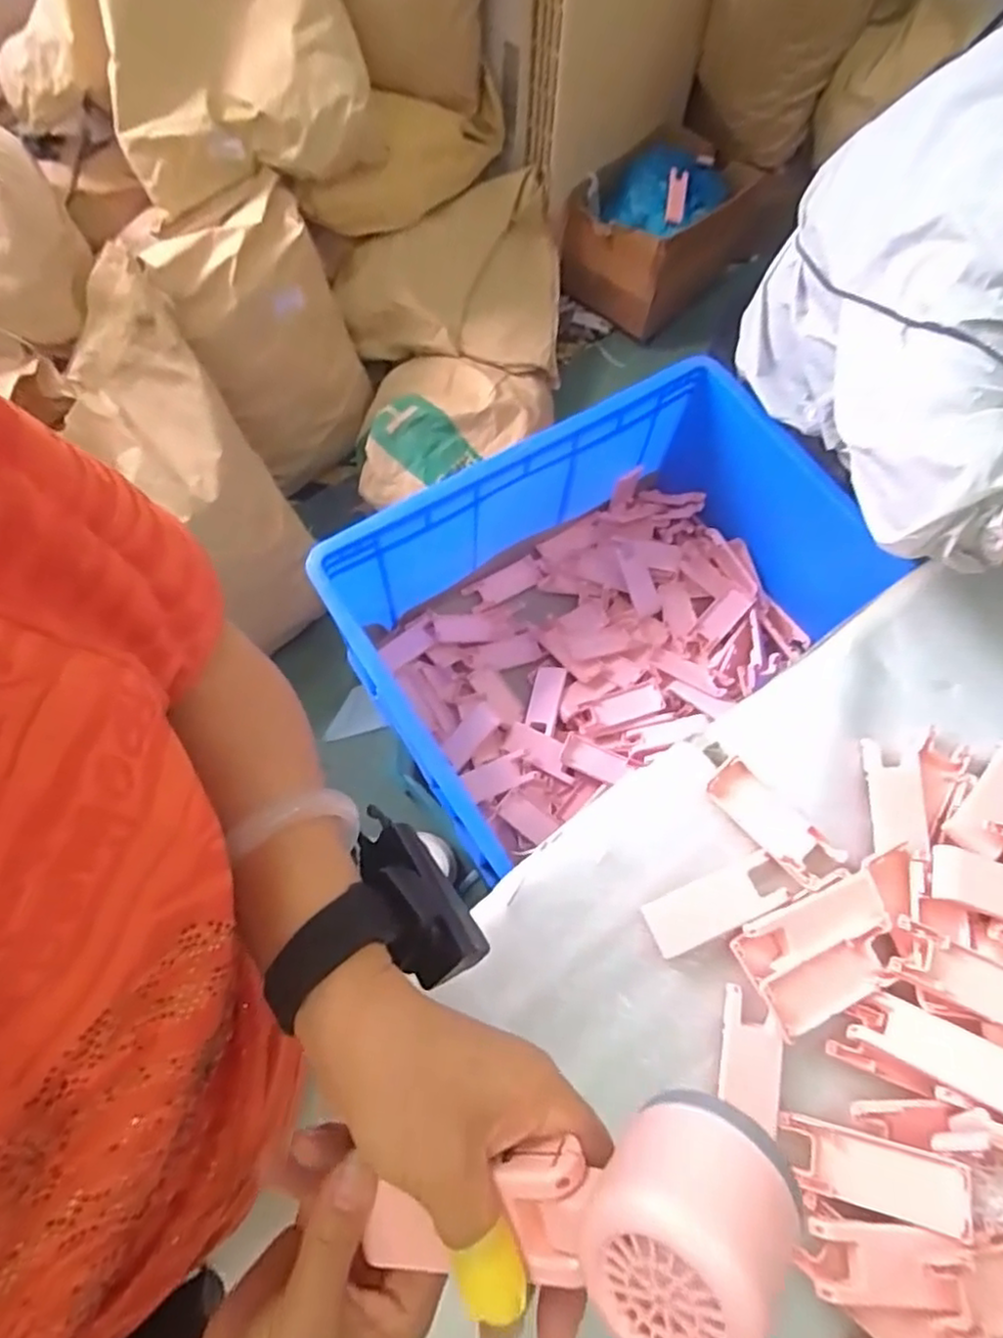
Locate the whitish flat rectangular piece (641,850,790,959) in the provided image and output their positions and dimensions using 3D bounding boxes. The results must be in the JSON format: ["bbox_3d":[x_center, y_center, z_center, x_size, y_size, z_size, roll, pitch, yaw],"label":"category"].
[{"bbox_3d":[0.153,0.170,0.479,0.099,0.007,0.039,-20,71,-9],"label":"whitish flat rectangular piece"}]

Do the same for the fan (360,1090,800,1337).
[{"bbox_3d":[0.019,0.191,0.229,0.155,0.044,0.063,-28,67,28],"label":"fan"}]

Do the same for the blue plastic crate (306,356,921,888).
[{"bbox_3d":[0.116,-0.069,0.759,0.540,0.217,0.367,-28,72,-11],"label":"blue plastic crate"}]

